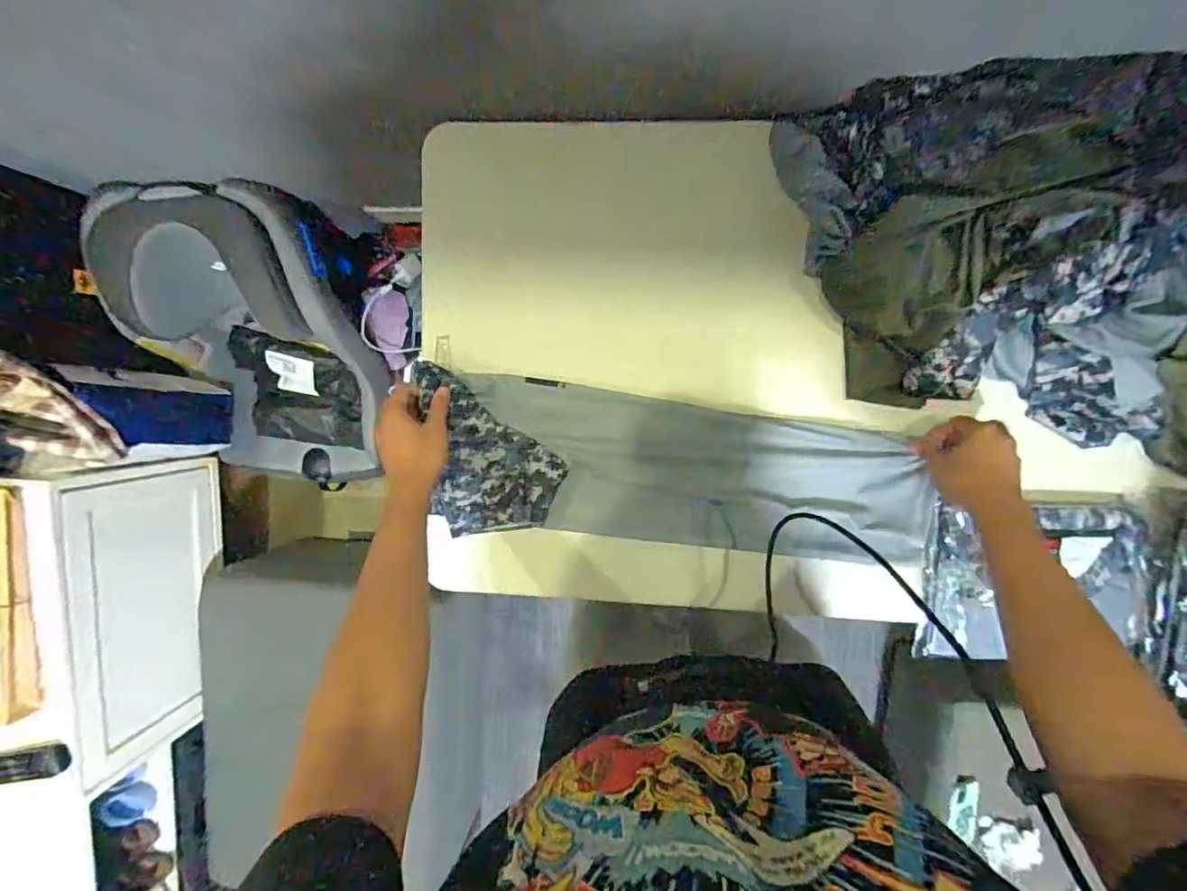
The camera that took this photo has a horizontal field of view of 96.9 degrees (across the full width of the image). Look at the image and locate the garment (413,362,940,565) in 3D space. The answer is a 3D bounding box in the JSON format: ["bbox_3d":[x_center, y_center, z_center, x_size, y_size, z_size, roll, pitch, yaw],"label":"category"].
[{"bbox_3d":[0.098,0.038,0.640,0.596,0.039,0.188,7,97,2],"label":"garment"}]

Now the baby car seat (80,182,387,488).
[{"bbox_3d":[-0.668,-0.185,1.092,0.411,0.350,0.582,-6,95,6],"label":"baby car seat"}]

